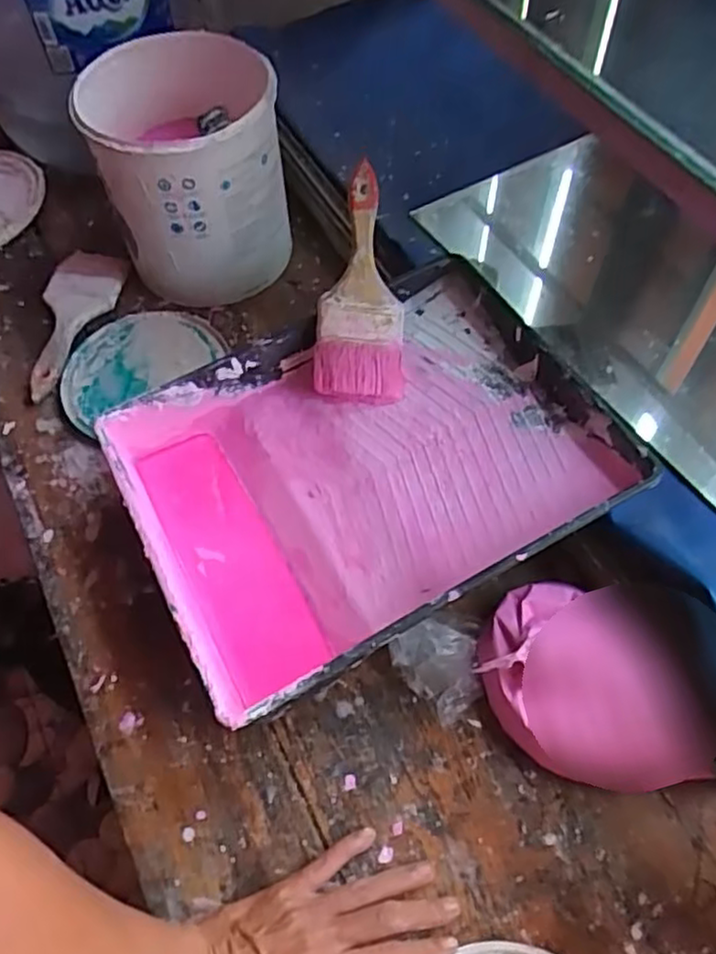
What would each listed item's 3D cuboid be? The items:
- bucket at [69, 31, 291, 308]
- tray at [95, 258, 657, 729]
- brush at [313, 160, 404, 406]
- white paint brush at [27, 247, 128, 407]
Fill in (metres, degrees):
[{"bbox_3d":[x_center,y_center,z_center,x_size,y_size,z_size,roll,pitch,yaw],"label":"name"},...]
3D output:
[{"bbox_3d":[-0.160,-0.293,0.688,0.163,0.189,0.155,-1,60,2],"label":"bucket"},{"bbox_3d":[0.005,-0.002,0.566,0.352,0.084,0.273,-27,63,-13],"label":"tray"},{"bbox_3d":[0.003,-0.161,0.595,0.072,0.023,0.193,1,86,3],"label":"brush"},{"bbox_3d":[-0.289,-0.164,0.710,0.066,0.022,0.197,2,60,4],"label":"white paint brush"}]

